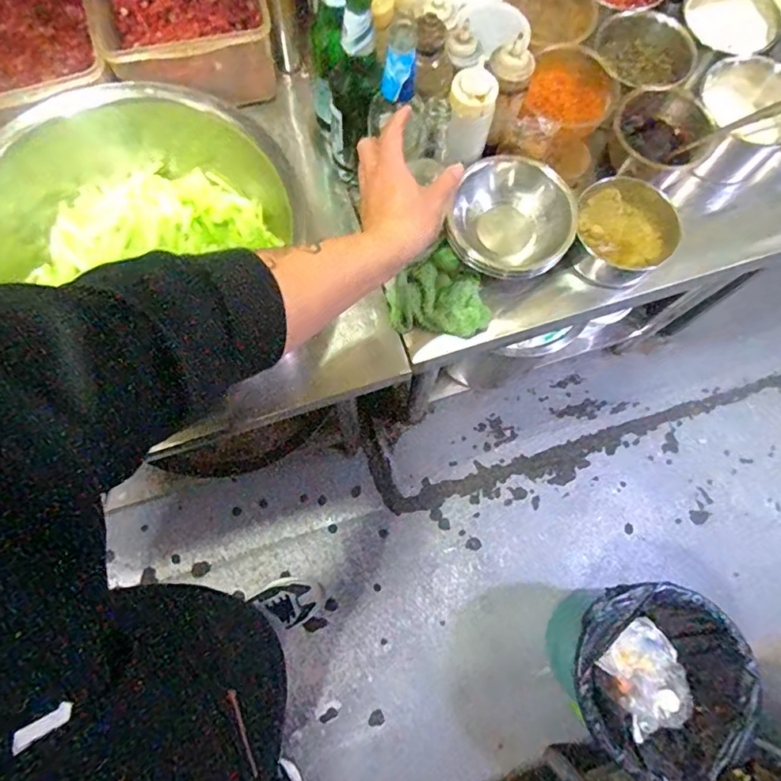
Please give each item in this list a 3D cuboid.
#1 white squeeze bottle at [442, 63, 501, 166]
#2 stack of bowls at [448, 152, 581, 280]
[{"bbox_3d":[0.096,-0.335,0.649,0.052,0.124,0.049,12,76,1],"label":"white squeeze bottle"},{"bbox_3d":[0.165,-0.226,0.703,0.163,0.071,0.149,24,108,14],"label":"stack of bowls"}]

